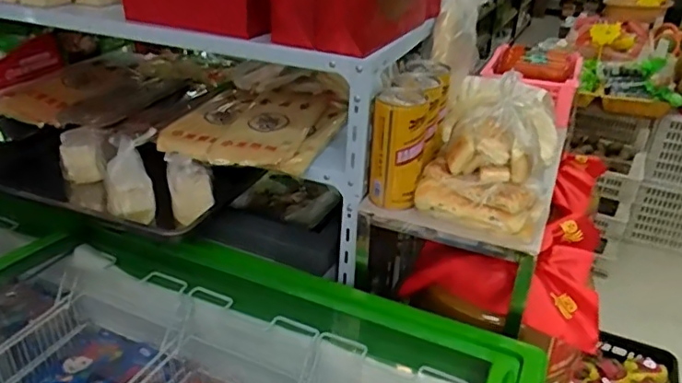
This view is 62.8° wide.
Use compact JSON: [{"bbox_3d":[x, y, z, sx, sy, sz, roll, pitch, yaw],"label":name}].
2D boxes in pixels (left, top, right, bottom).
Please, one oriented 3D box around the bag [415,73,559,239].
[{"bbox_3d":[0.257,-0.073,0.952,0.195,0.163,0.245,15,31,21],"label":"bag"}]

